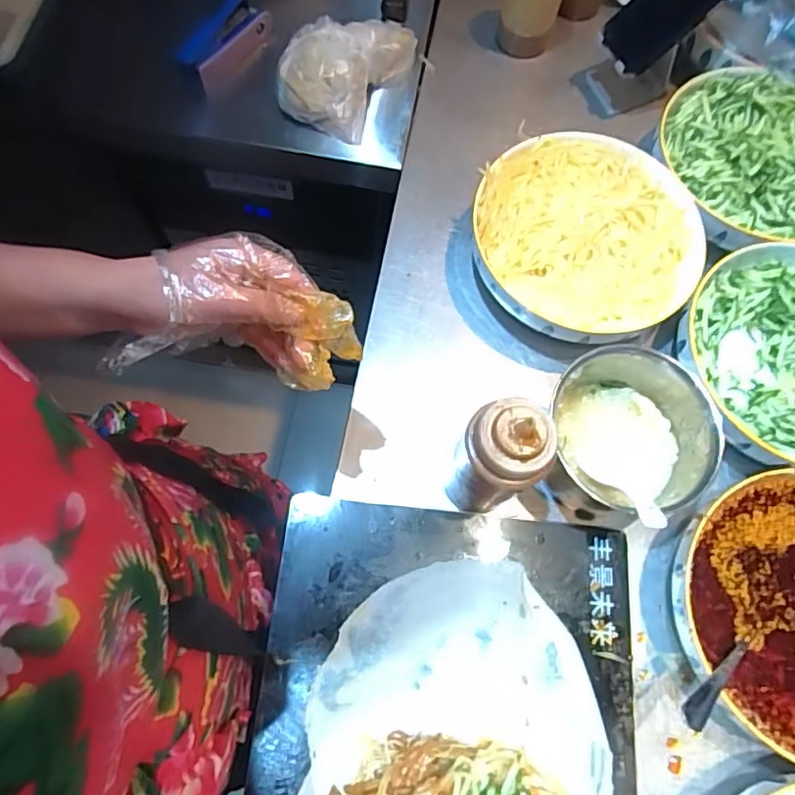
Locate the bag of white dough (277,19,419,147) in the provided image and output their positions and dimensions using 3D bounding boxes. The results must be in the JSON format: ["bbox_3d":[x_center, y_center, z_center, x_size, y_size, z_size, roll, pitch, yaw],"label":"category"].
[{"bbox_3d":[-0.053,-0.387,0.663,0.097,0.068,0.179,27,71,10],"label":"bag of white dough"}]

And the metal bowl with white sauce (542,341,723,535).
[{"bbox_3d":[0.212,0.032,0.511,0.138,0.073,0.134,-4,69,-2],"label":"metal bowl with white sauce"}]

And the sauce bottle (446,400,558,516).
[{"bbox_3d":[0.077,0.050,0.453,0.058,0.160,0.053,0,68,0],"label":"sauce bottle"}]

